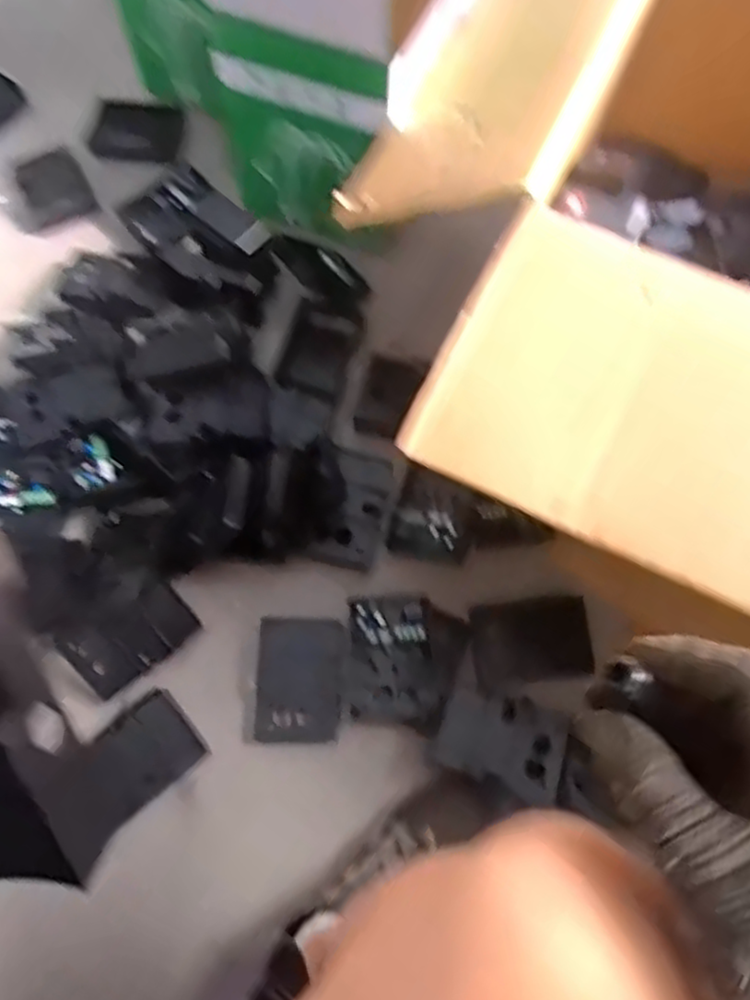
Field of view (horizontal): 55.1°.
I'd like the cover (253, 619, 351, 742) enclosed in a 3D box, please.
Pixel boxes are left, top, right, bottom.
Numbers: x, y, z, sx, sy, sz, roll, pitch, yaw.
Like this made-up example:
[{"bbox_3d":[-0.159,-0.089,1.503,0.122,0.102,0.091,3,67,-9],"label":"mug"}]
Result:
[{"bbox_3d":[-0.078,0.192,0.770,0.092,0.021,0.124,2,70,-1],"label":"cover"}]

